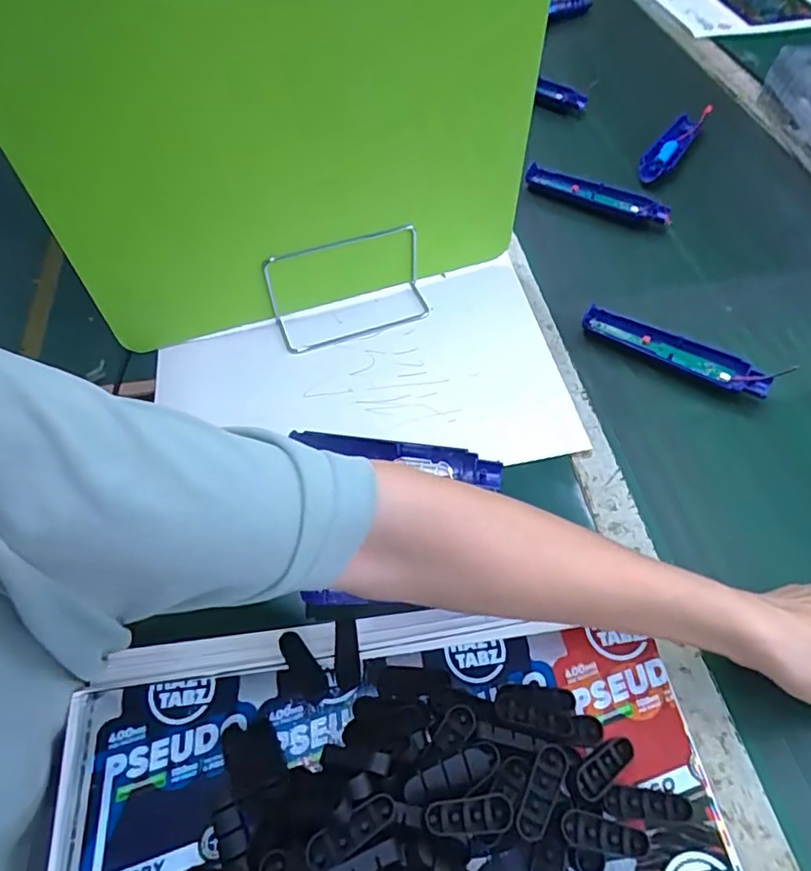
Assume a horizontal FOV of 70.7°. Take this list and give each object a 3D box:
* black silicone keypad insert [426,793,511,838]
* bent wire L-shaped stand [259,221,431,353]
[{"bbox_3d":[0.034,0.201,0.301,0.047,0.007,0.017,6,57,-17],"label":"black silicone keypad insert"},{"bbox_3d":[-0.054,-0.147,0.551,0.155,0.079,0.073,-16,59,-9],"label":"bent wire L-shaped stand"}]

